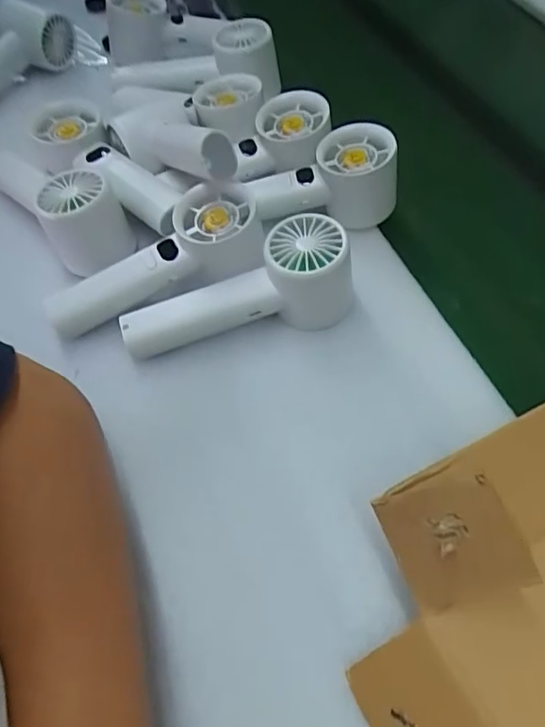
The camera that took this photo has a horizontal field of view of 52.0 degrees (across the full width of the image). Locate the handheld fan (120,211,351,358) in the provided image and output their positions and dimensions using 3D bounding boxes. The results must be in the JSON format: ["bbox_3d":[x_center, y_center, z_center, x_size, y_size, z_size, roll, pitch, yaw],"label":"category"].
[{"bbox_3d":[-0.026,-0.052,0.369,0.150,0.059,0.056,-10,56,-6],"label":"handheld fan"}]

